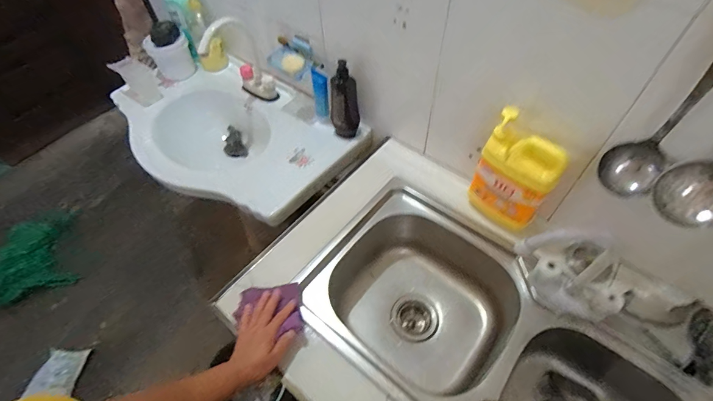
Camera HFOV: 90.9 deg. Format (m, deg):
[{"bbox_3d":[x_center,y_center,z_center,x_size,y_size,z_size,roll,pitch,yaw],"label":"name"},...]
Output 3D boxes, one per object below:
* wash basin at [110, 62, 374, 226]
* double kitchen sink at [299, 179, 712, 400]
[{"bbox_3d":[-0.384,-0.197,1.071,0.728,0.194,0.450,33,61,24],"label":"wash basin"},{"bbox_3d":[0.263,0.304,0.714,0.734,0.218,0.395,34,62,25],"label":"double kitchen sink"}]

